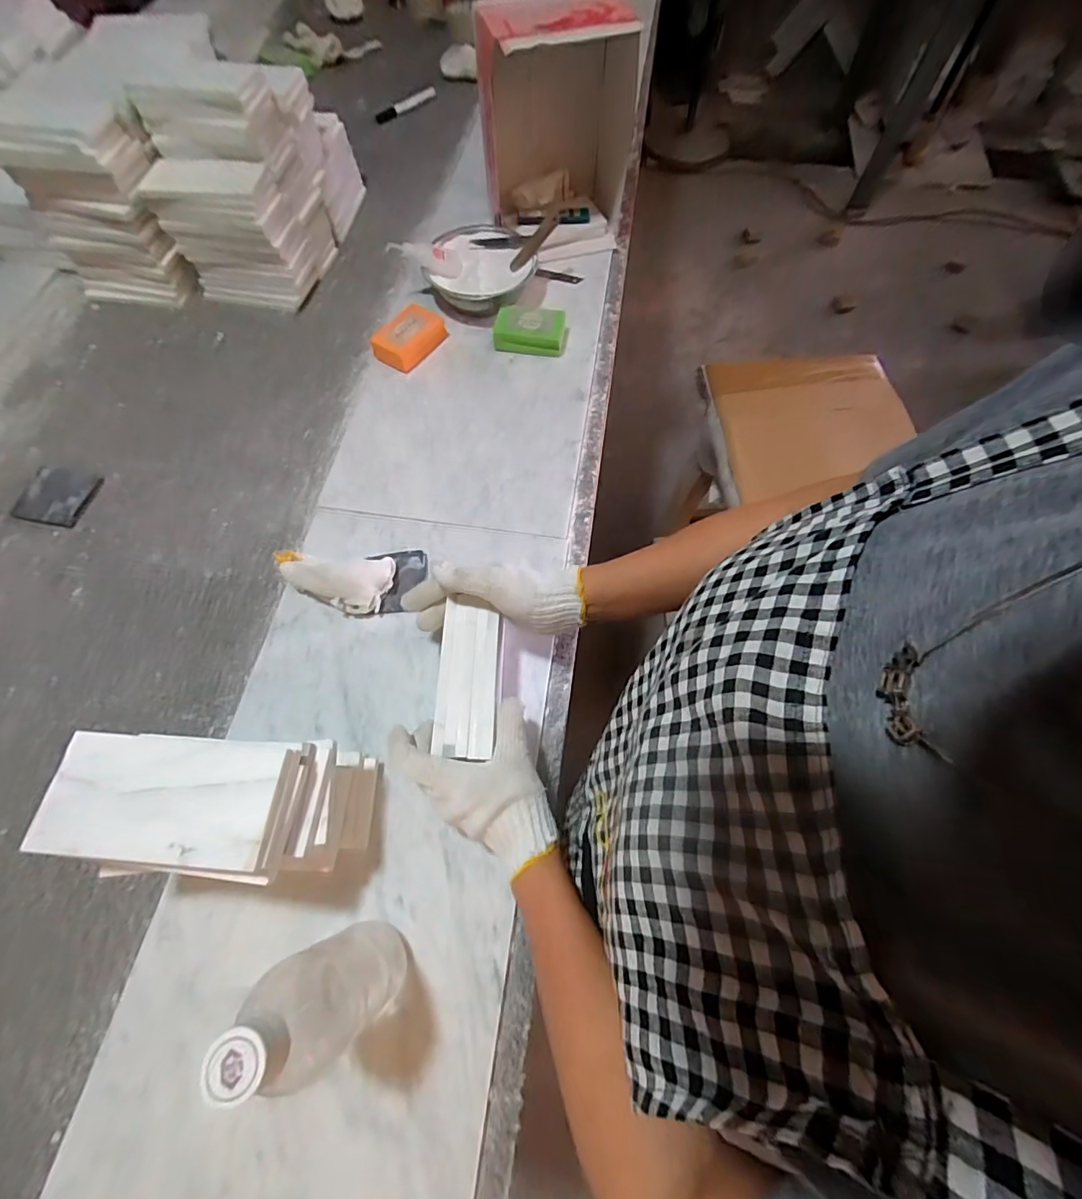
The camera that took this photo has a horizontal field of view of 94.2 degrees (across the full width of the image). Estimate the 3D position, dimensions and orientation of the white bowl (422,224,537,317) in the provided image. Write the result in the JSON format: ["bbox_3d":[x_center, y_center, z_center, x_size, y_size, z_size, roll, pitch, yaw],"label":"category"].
[{"bbox_3d":[-0.085,-0.475,0.739,0.151,0.056,0.153,-1,65,2],"label":"white bowl"}]

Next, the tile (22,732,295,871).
[{"bbox_3d":[-0.249,0.130,0.331,0.148,0.010,0.074,3,65,3],"label":"tile"}]

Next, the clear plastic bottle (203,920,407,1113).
[{"bbox_3d":[-0.140,0.255,0.324,0.051,0.208,0.059,-21,66,-8],"label":"clear plastic bottle"}]

